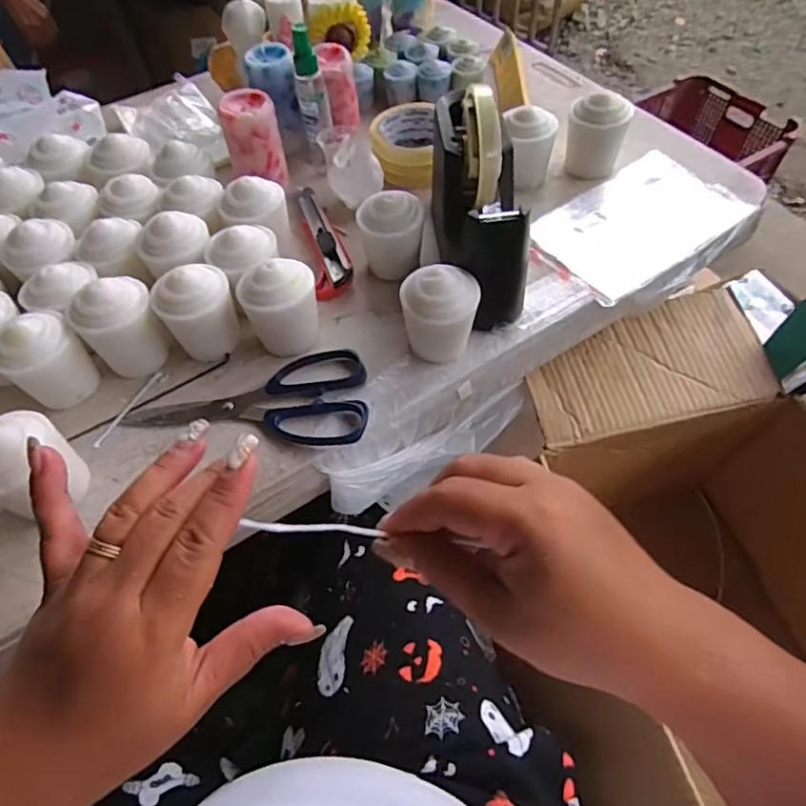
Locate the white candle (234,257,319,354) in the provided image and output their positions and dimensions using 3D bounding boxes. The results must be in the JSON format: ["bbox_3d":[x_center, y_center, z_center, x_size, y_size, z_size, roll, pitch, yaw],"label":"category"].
[{"bbox_3d":[-0.094,-0.077,0.427,0.056,0.068,0.050,-24,59,-12],"label":"white candle"}]

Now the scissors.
[{"bbox_3d":[-0.115,-0.011,0.422,0.179,0.012,0.081,3,57,5],"label":"scissors"}]

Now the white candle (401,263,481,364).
[{"bbox_3d":[0.028,-0.065,0.412,0.053,0.068,0.046,3,57,5],"label":"white candle"}]

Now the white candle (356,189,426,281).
[{"bbox_3d":[-0.009,-0.139,0.467,0.052,0.064,0.046,-1,57,2],"label":"white candle"}]

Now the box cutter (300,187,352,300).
[{"bbox_3d":[-0.075,-0.160,0.518,0.033,0.015,0.154,-12,57,-5],"label":"box cutter"}]

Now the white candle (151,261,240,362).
[{"bbox_3d":[-0.158,-0.070,0.427,0.057,0.067,0.047,-27,60,-14],"label":"white candle"}]

